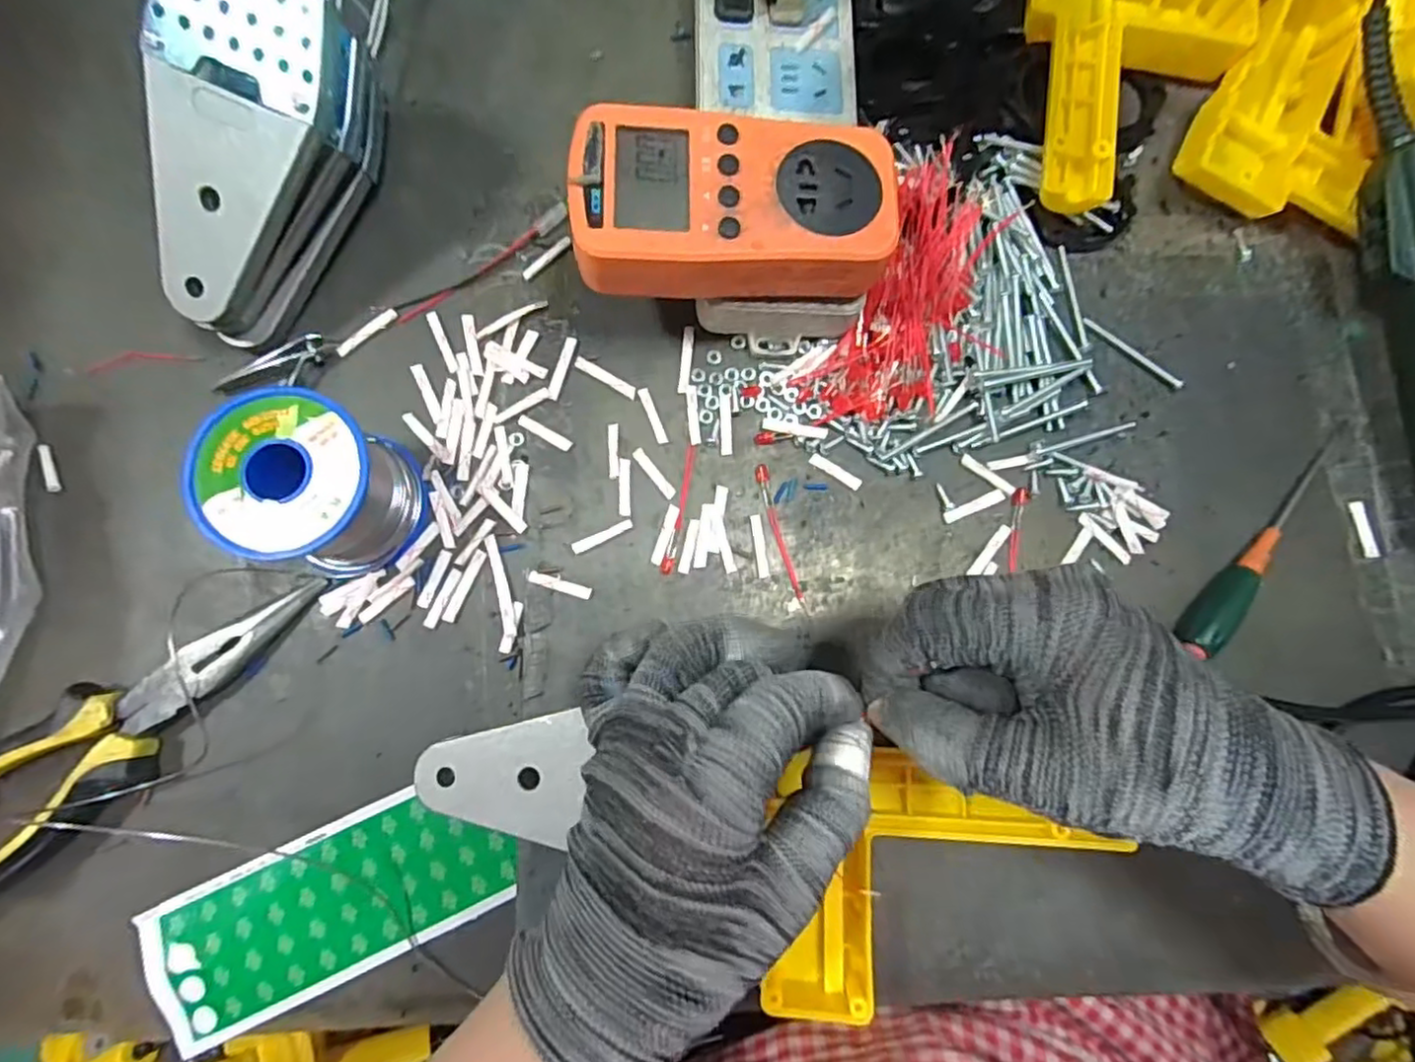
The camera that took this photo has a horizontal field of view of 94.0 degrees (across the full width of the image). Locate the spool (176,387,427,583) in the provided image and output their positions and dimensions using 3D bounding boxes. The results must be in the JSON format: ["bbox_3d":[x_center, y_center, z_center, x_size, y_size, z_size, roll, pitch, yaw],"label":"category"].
[{"bbox_3d":[-0.161,-0.017,0.275,0.063,0.064,0.062,12,81,0],"label":"spool"}]

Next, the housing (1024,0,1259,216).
[{"bbox_3d":[0.221,-0.229,0.339,0.113,0.029,0.146,1,81,-2],"label":"housing"}]

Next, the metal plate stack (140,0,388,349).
[{"bbox_3d":[-0.196,-0.156,0.282,0.068,0.091,0.136,24,81,2],"label":"metal plate stack"}]

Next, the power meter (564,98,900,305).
[{"bbox_3d":[0.011,-0.131,0.266,0.125,0.030,0.068,-3,81,-2],"label":"power meter"}]

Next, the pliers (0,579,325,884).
[{"bbox_3d":[-0.244,0.084,0.274,0.171,0.028,0.048,-34,84,-7],"label":"pliers"}]

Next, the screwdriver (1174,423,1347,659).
[{"bbox_3d":[0.269,0.002,0.312,0.015,0.017,0.142,43,82,4],"label":"screwdriver"}]

